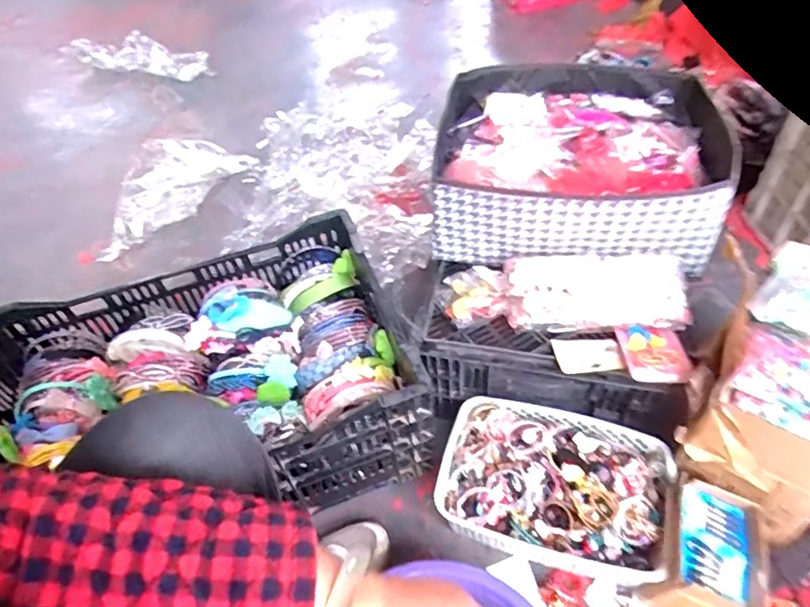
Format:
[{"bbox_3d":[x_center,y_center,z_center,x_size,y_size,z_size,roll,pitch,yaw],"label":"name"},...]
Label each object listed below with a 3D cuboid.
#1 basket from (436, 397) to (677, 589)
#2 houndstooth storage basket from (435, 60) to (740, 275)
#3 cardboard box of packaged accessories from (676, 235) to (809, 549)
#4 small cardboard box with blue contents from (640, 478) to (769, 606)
[{"bbox_3d":[0.204,0.250,0.747,0.291,0.104,0.206,11,51,16],"label":"basket"},{"bbox_3d":[0.264,-0.228,0.857,0.399,0.168,0.366,4,49,10],"label":"houndstooth storage basket"},{"bbox_3d":[0.454,0.099,0.617,0.179,0.236,0.214,24,55,25],"label":"cardboard box of packaged accessories"},{"bbox_3d":[0.371,0.308,0.653,0.111,0.099,0.142,17,53,21],"label":"small cardboard box with blue contents"}]

